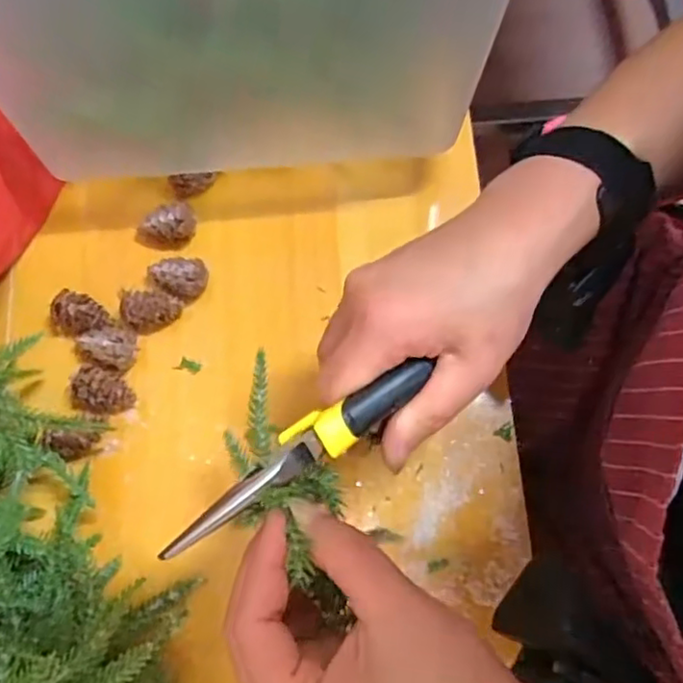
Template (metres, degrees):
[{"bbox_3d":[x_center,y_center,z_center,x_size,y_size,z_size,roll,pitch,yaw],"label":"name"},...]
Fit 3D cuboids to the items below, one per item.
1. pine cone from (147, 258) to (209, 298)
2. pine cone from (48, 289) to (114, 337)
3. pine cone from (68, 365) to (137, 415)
[{"bbox_3d":[-0.097,-0.039,0.390,0.035,0.018,0.022,17,75,4],"label":"pine cone"},{"bbox_3d":[-0.154,-0.014,0.384,0.034,0.020,0.024,19,75,5],"label":"pine cone"},{"bbox_3d":[-0.137,0.030,0.372,0.034,0.021,0.026,29,76,7],"label":"pine cone"}]

